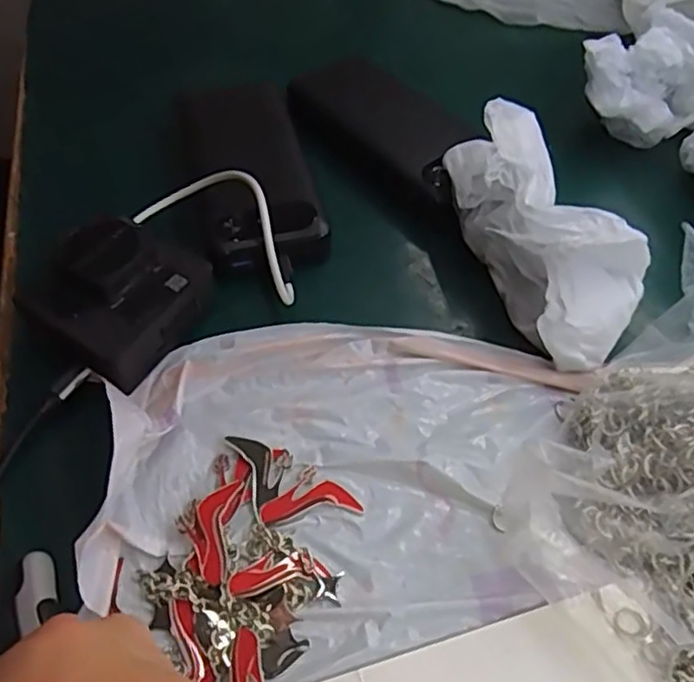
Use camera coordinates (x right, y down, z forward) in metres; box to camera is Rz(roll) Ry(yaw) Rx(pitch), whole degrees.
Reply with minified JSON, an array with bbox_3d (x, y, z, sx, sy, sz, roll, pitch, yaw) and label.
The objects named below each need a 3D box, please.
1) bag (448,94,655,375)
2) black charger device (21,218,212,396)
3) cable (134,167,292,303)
[{"bbox_3d":[0.104,-0.061,0.358,0.068,0.069,0.146,-21,58,-15],"label":"bag"},{"bbox_3d":[-0.116,-0.022,0.345,0.064,0.045,0.076,30,59,19],"label":"black charger device"},{"bbox_3d":[-0.066,-0.066,0.358,0.101,0.050,0.038,26,58,16],"label":"cable"}]

